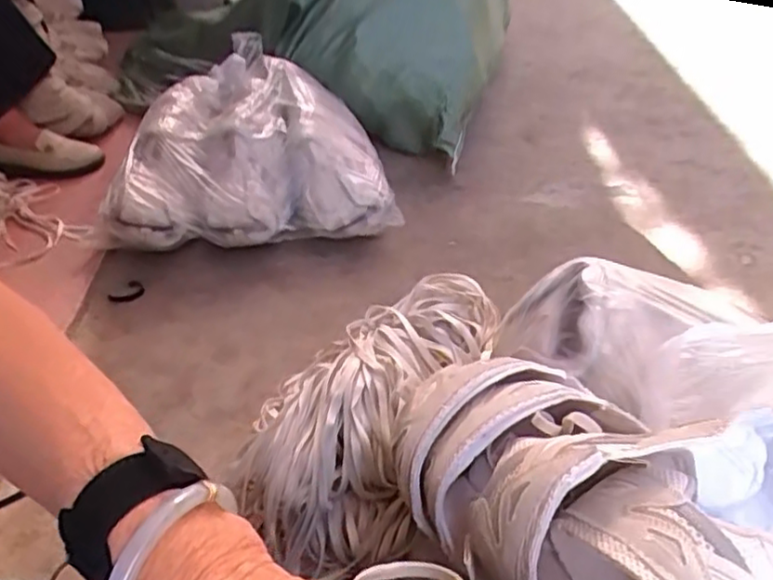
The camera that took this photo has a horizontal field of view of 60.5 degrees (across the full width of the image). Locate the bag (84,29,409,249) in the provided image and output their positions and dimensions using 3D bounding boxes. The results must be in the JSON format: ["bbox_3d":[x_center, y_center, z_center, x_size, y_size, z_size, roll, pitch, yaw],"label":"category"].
[{"bbox_3d":[-0.261,-0.283,1.259,0.494,0.173,0.508,-6,41,0],"label":"bag"}]

